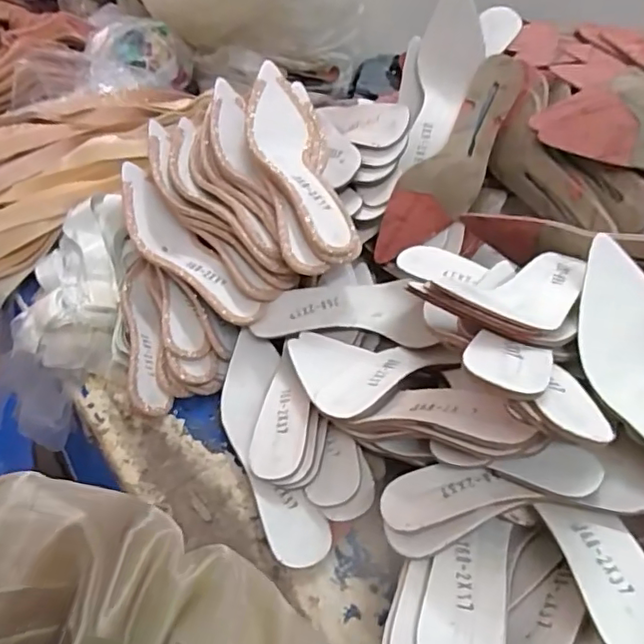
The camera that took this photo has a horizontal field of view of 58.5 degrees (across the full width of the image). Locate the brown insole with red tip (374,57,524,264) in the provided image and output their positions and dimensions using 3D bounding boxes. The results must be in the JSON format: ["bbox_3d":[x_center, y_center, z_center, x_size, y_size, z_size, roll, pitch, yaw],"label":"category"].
[{"bbox_3d":[0.133,-0.160,0.577,0.058,0.051,0.231,31,88,29],"label":"brown insole with red tip"}]

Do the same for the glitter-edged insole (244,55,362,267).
[{"bbox_3d":[-0.022,-0.158,0.574,0.079,0.037,0.243,-13,62,-14],"label":"glitter-edged insole"}]

